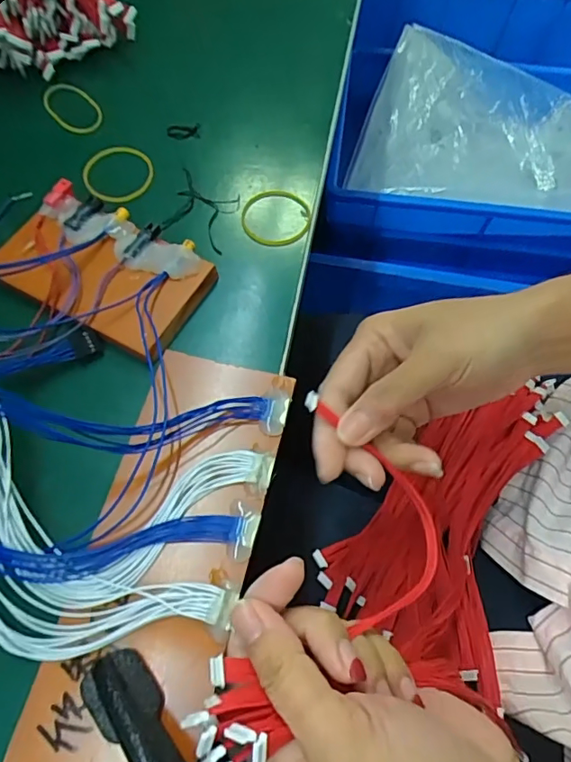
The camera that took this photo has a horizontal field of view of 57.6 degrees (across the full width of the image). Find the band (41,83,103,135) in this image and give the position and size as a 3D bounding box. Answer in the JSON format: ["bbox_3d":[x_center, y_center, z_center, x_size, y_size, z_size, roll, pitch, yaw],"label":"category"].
[{"bbox_3d":[-0.157,-0.202,0.386,0.034,0.007,0.066,-29,65,-13],"label":"band"}]

